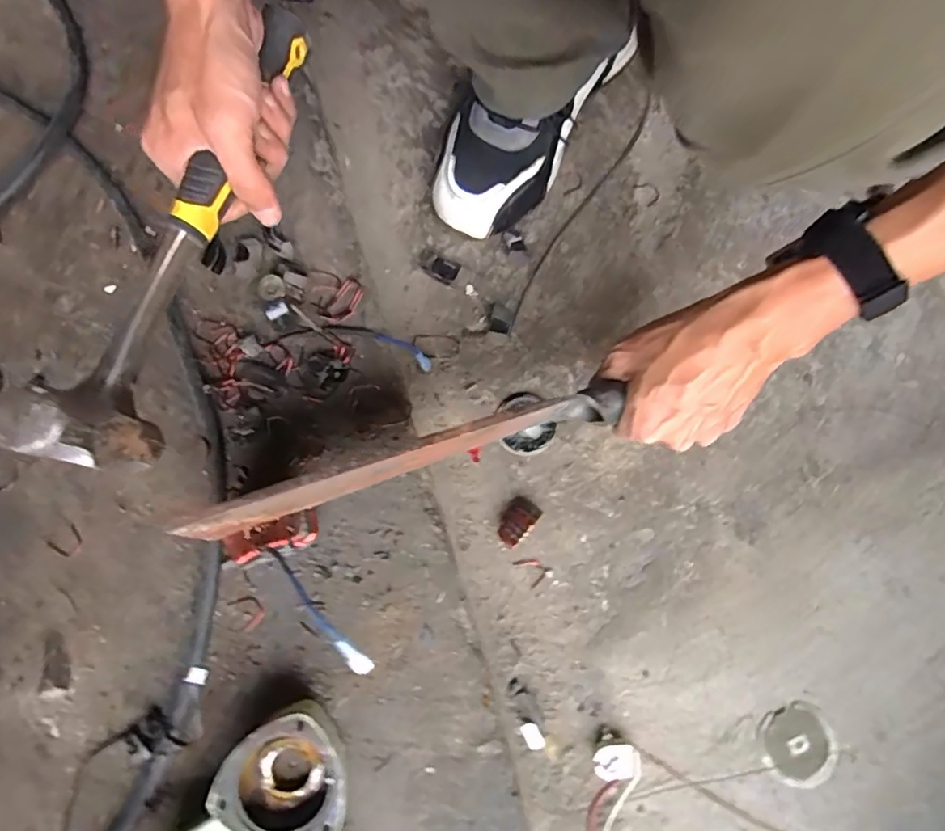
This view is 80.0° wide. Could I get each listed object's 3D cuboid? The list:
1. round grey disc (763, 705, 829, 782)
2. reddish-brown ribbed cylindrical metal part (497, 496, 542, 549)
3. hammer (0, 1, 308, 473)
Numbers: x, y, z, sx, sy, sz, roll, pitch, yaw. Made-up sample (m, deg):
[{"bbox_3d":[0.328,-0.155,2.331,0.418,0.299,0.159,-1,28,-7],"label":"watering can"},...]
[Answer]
[{"bbox_3d":[0.245,0.249,0.426,0.044,0.004,0.047,0,79,2],"label":"round grey disc"},{"bbox_3d":[0.036,0.087,0.458,0.024,0.025,0.040,34,82,8],"label":"reddish-brown ribbed cylindrical metal part"},{"bbox_3d":[-0.163,-0.111,0.330,0.032,0.078,0.291,20,78,4],"label":"hammer"}]

